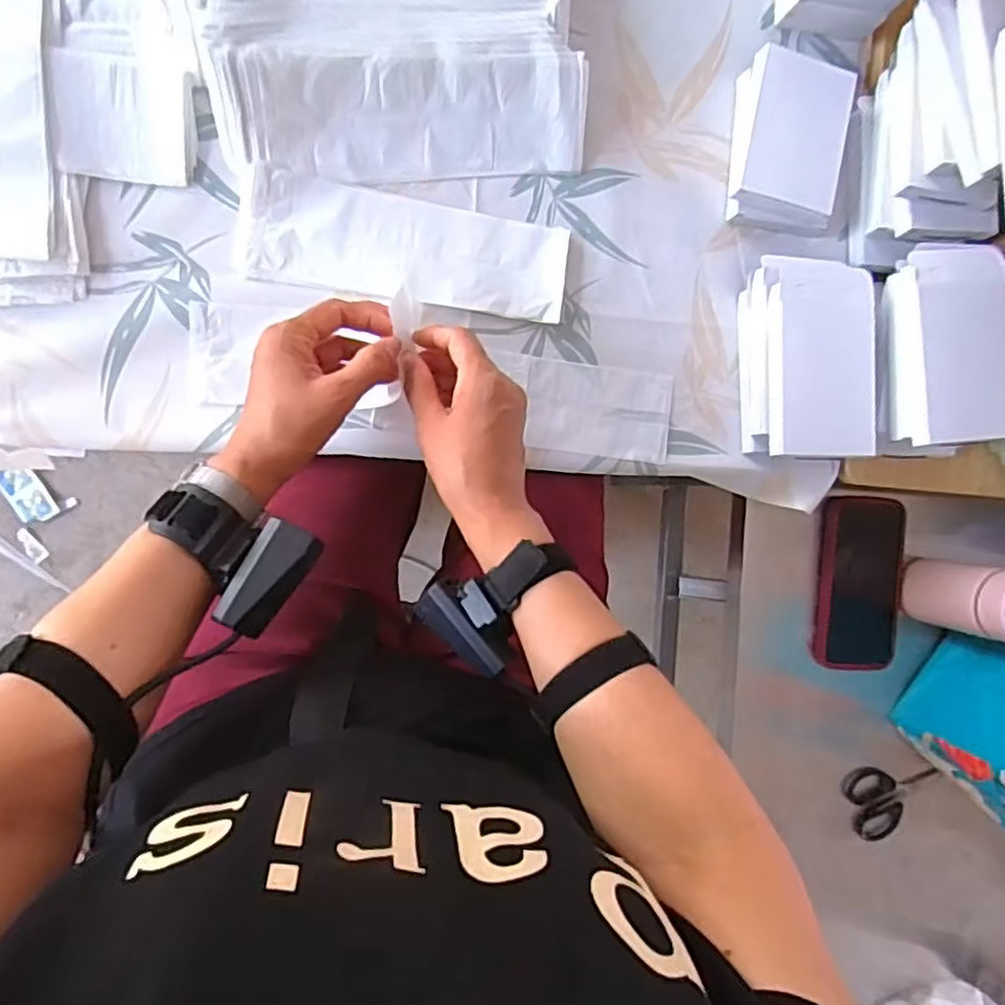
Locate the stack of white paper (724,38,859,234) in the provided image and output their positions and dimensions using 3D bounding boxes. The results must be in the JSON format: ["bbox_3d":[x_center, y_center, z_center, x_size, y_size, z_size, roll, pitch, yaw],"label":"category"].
[{"bbox_3d":[0.244,-0.306,0.587,0.090,0.038,0.135,8,90,-10],"label":"stack of white paper"}]

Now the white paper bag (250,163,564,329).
[{"bbox_3d":[-0.071,-0.201,0.544,0.245,0.012,0.081,6,90,-10],"label":"white paper bag"}]

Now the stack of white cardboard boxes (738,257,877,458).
[{"bbox_3d":[0.259,-0.120,0.584,0.097,0.057,0.160,1,91,-10],"label":"stack of white cardboard boxes"}]

